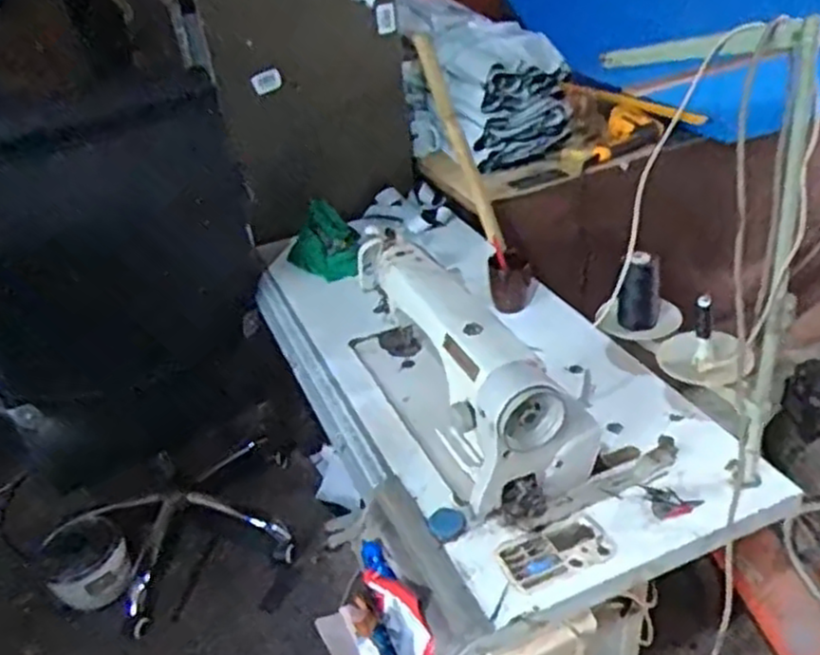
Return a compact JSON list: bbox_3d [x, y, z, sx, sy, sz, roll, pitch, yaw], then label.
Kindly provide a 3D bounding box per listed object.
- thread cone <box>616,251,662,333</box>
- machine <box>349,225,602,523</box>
[{"bbox_3d":[0.343,-0.053,1.128,0.061,0.115,0.048,5,36,17],"label":"thread cone"},{"bbox_3d":[0.078,0.055,1.214,0.192,0.249,0.555,-17,35,-16],"label":"machine"}]

